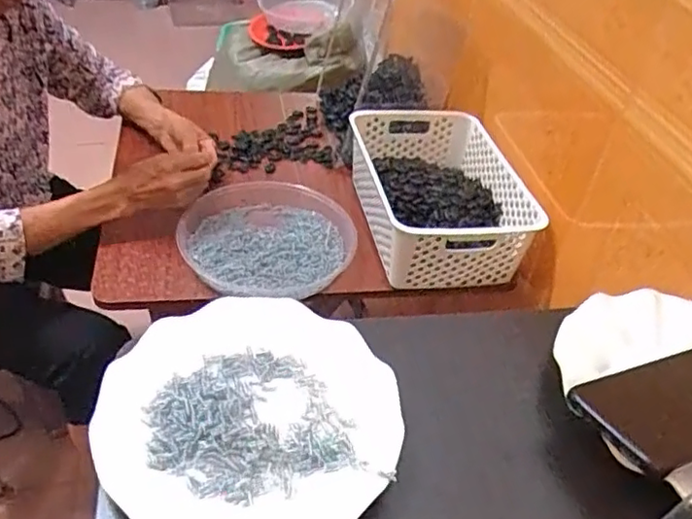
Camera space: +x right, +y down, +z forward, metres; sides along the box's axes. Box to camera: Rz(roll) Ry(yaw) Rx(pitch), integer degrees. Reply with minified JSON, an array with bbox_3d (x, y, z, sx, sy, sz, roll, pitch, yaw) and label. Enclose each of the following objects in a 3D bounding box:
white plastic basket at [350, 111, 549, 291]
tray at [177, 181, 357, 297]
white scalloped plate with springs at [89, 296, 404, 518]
[{"bbox_3d":[0.130,-0.097,0.917,0.203,0.098,0.312,-3,41,-11],"label":"white plastic basket"},{"bbox_3d":[-0.109,-0.028,0.887,0.240,0.037,0.233,1,40,-6],"label":"tray"},{"bbox_3d":[-0.058,0.098,0.397,0.175,0.027,0.176,4,40,-3],"label":"white scalloped plate with springs"}]

